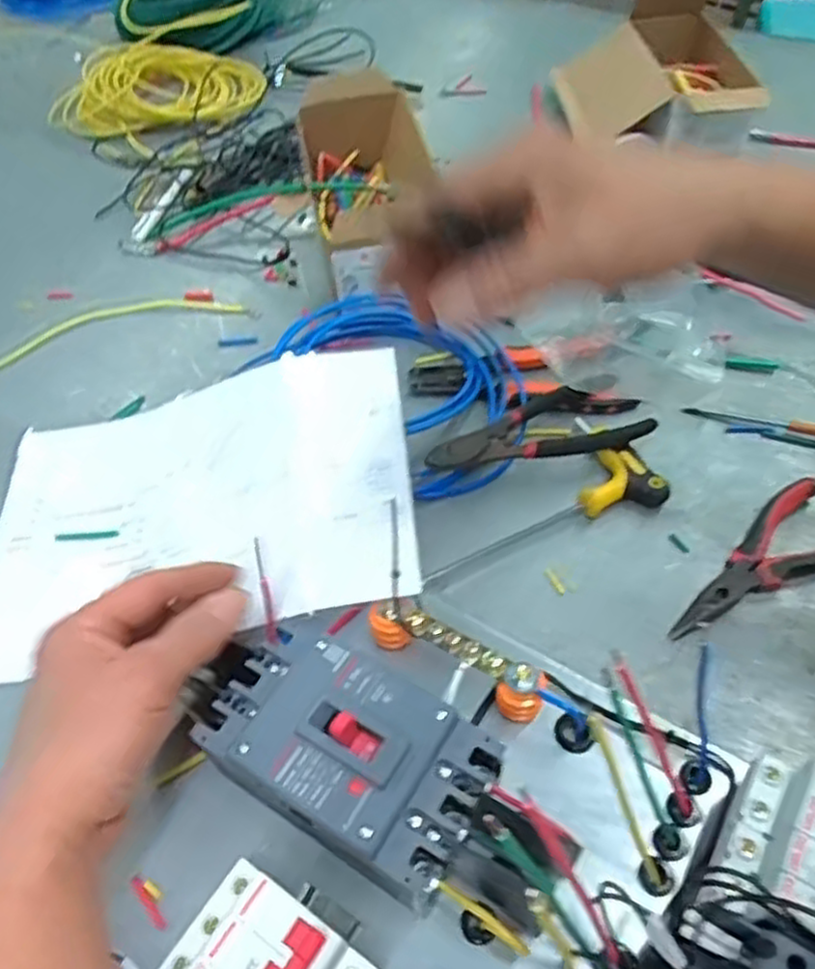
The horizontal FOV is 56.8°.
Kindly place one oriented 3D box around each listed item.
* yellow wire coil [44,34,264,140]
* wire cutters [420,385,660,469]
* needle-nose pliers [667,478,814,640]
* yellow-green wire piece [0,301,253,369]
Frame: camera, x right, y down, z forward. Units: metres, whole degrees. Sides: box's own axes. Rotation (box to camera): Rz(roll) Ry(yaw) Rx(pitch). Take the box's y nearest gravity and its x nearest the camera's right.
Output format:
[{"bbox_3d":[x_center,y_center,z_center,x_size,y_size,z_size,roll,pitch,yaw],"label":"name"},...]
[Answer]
[{"bbox_3d":[-0.292,-0.475,0.892,0.214,0.039,0.200,22,57,19],"label":"yellow wire coil"},{"bbox_3d":[0.092,-0.041,0.542,0.158,0.023,0.062,-8,52,-3],"label":"wire cutters"},{"bbox_3d":[0.223,0.051,0.464,0.144,0.018,0.052,-36,59,-22],"label":"needle-nose pliers"},{"bbox_3d":[-0.253,-0.140,0.661,0.224,0.004,0.054,-16,53,-9],"label":"yellow-green wire piece"}]

